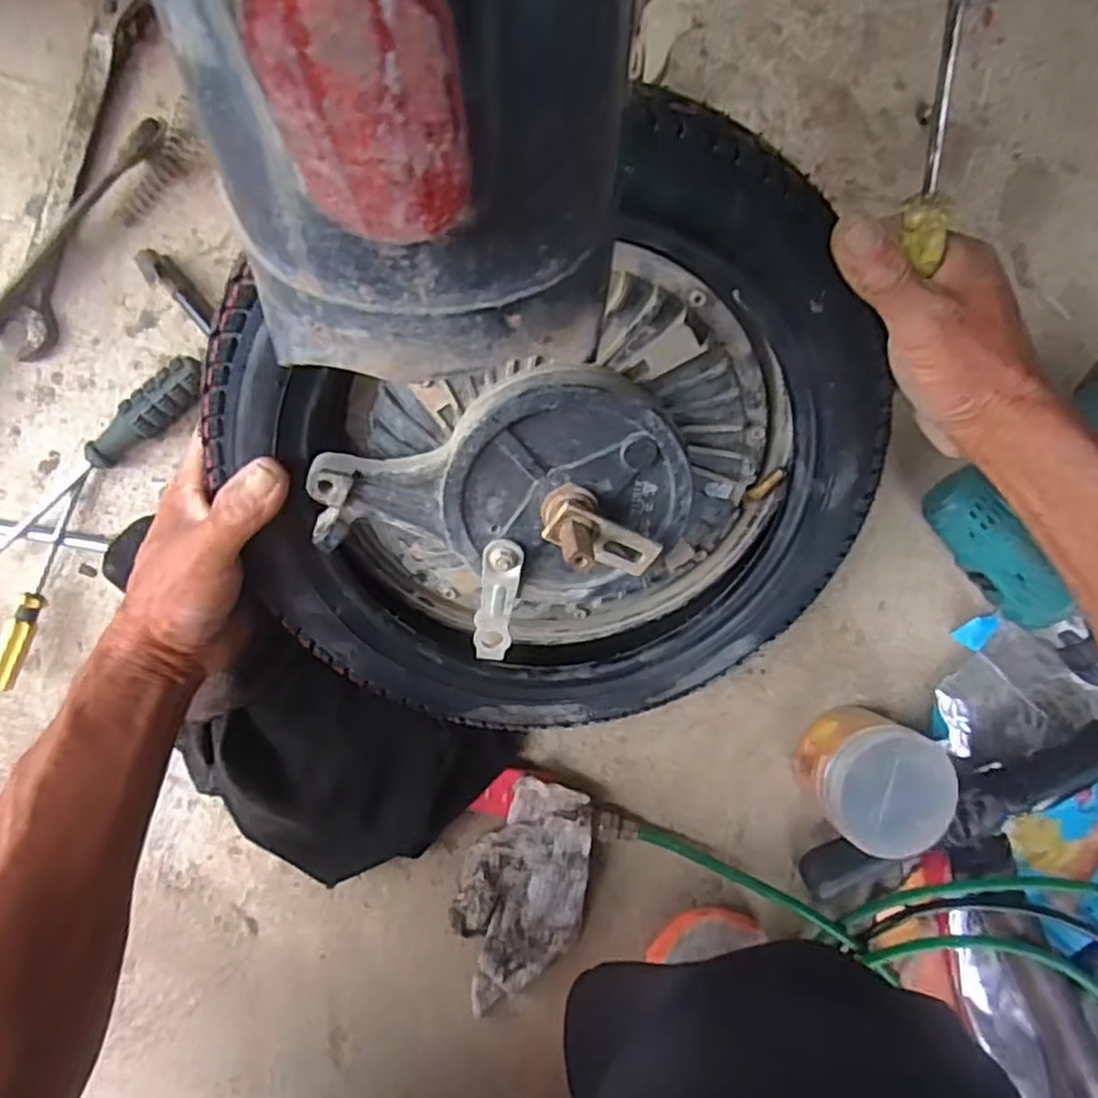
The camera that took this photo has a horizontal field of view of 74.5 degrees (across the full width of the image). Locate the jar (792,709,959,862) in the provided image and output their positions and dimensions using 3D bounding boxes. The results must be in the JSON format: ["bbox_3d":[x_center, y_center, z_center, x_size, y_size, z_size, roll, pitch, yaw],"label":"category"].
[{"bbox_3d":[0.221,0.157,0.498,0.080,0.069,0.079,0,90,-3],"label":"jar"}]

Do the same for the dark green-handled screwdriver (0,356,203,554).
[{"bbox_3d":[-0.303,-0.057,0.483,0.188,0.035,0.029,-41,92,-3],"label":"dark green-handled screwdriver"}]

